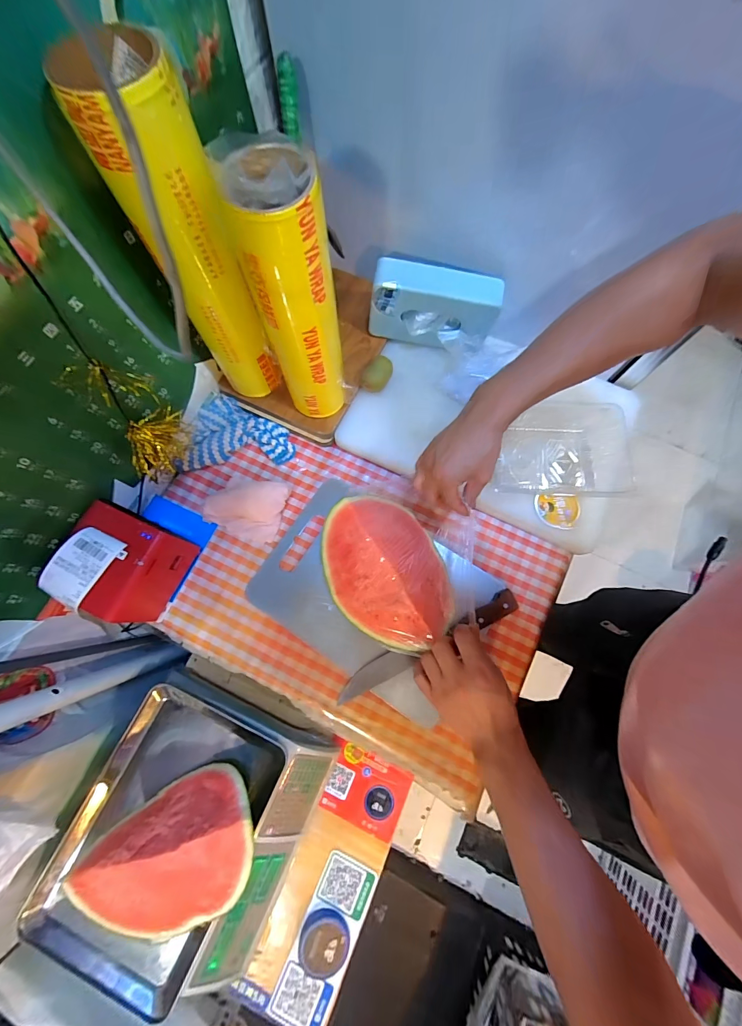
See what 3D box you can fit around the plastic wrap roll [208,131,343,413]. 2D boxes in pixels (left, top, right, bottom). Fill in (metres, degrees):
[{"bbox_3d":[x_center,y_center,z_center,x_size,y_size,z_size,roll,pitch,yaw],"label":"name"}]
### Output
[{"bbox_3d":[-0.089,-0.241,0.441,0.078,0.317,0.085,0,75,0],"label":"plastic wrap roll"}]

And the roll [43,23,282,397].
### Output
[{"bbox_3d":[-0.198,-0.290,0.436,0.094,0.351,0.107,-28,76,-7],"label":"roll"}]

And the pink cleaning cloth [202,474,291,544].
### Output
[{"bbox_3d":[-0.199,-0.013,0.574,0.115,0.033,0.099,19,76,5],"label":"pink cleaning cloth"}]

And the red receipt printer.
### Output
[{"bbox_3d":[-0.332,0.073,0.495,0.110,0.127,0.135,22,76,6],"label":"red receipt printer"}]

